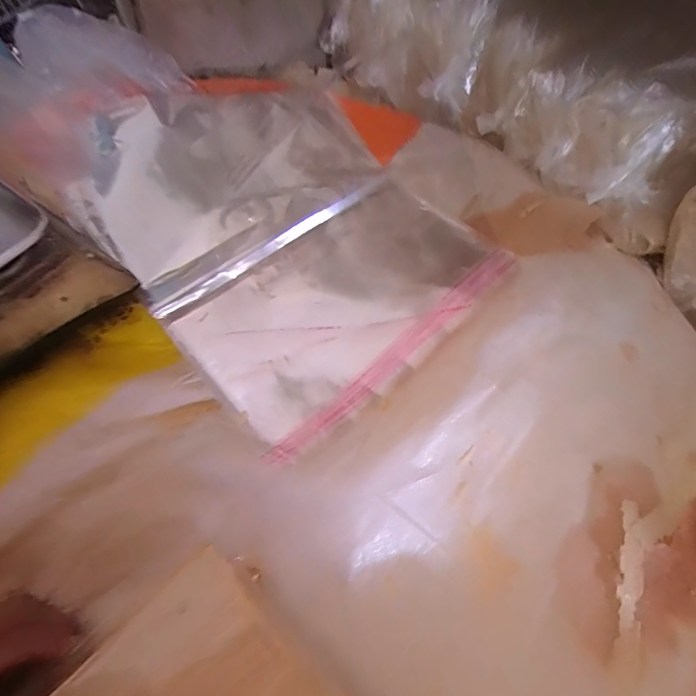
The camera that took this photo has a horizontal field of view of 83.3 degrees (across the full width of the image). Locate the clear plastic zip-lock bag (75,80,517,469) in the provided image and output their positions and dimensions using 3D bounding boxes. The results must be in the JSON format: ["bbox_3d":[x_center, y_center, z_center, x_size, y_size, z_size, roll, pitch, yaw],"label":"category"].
[{"bbox_3d":[-0.075,-0.135,0.389,0.281,0.027,0.408,-35,66,-17],"label":"clear plastic zip-lock bag"}]

